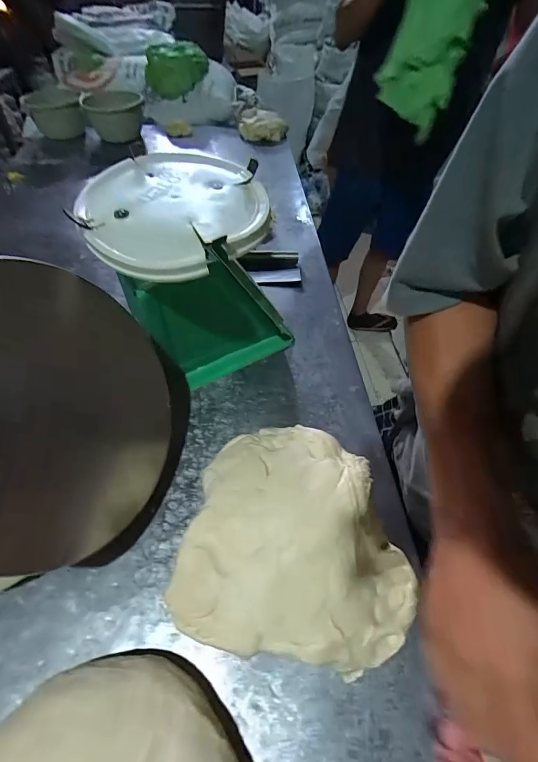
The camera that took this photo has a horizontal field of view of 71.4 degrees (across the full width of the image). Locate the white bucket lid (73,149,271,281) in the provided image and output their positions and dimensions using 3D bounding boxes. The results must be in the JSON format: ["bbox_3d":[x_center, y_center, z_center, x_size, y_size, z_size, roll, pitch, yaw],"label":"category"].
[{"bbox_3d":[-0.112,-0.222,0.468,0.216,0.030,0.228,1,58,-2],"label":"white bucket lid"}]

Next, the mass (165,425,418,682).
[{"bbox_3d":[0.038,0.177,0.433,0.242,0.099,0.234,7,52,6],"label":"mass"}]

